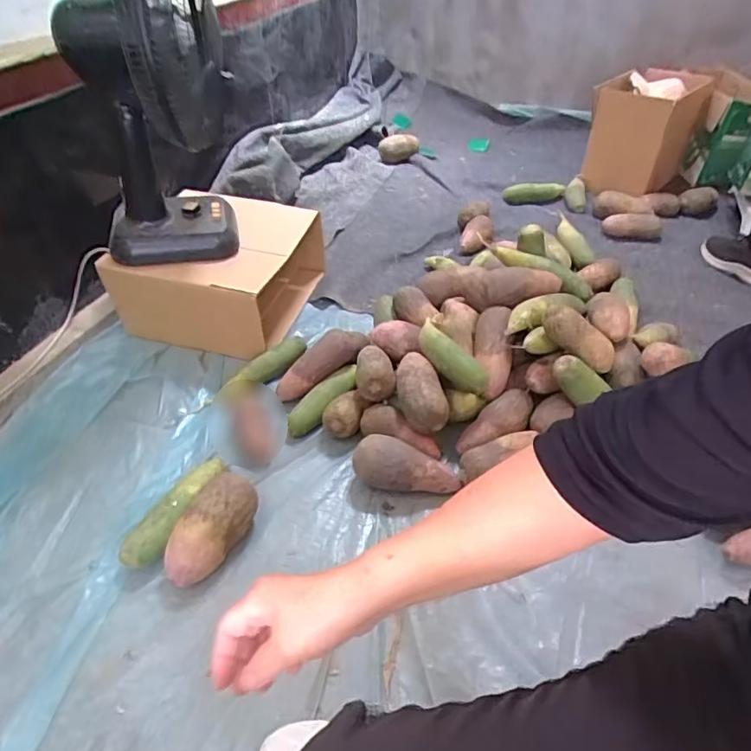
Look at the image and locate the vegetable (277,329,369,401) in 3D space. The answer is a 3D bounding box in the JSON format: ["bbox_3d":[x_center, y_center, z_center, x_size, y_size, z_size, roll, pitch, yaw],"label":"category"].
[{"bbox_3d":[-0.104,-0.026,0.974,0.204,0.067,0.054,-38,52,-13],"label":"vegetable"}]

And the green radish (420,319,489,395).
[{"bbox_3d":[0.126,-0.037,0.906,0.070,0.048,0.169,-30,51,-27],"label":"green radish"}]

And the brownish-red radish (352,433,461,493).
[{"bbox_3d":[0.047,0.144,0.819,0.166,0.072,0.075,4,44,4],"label":"brownish-red radish"}]

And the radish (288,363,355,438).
[{"bbox_3d":[-0.092,0.045,0.946,0.053,0.046,0.175,28,51,29],"label":"radish"}]

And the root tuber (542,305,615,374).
[{"bbox_3d":[0.334,-0.063,0.847,0.136,0.059,0.058,40,51,0],"label":"root tuber"}]

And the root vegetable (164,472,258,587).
[{"bbox_3d":[-0.236,0.218,0.742,0.079,0.086,0.162,21,48,23],"label":"root vegetable"}]

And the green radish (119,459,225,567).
[{"bbox_3d":[-0.293,0.205,0.780,0.062,0.051,0.197,21,48,23],"label":"green radish"}]

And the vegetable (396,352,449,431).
[{"bbox_3d":[0.074,0.033,0.875,0.073,0.071,0.160,-5,44,-5],"label":"vegetable"}]

